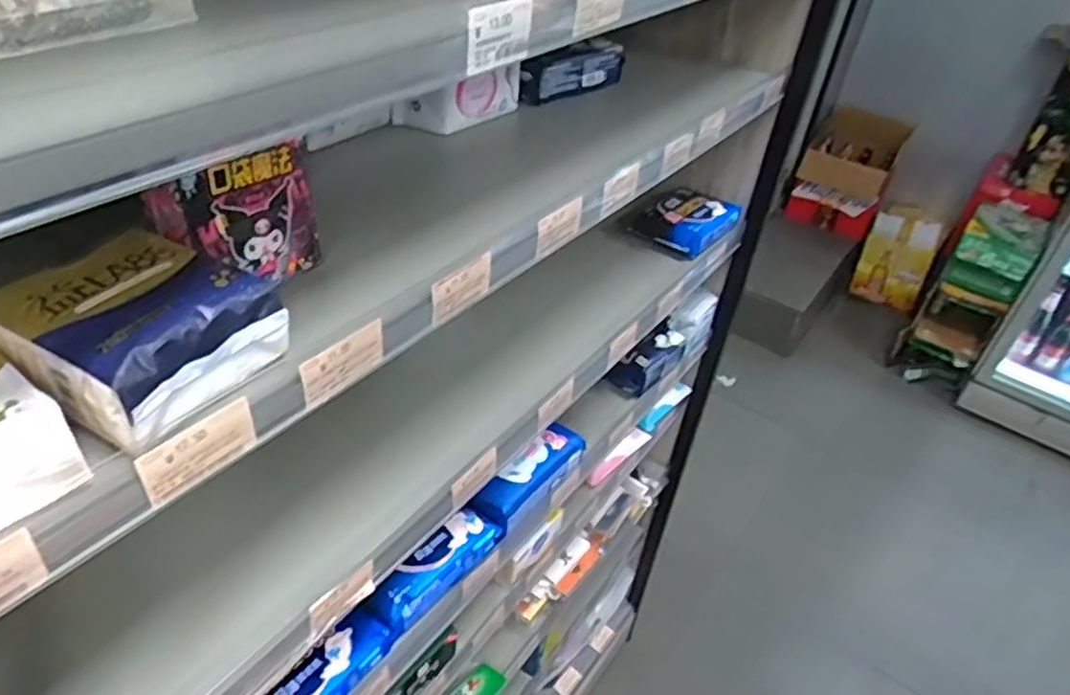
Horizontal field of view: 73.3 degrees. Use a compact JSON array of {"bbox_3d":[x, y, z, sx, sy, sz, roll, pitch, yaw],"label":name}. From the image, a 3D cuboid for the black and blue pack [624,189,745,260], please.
[{"bbox_3d":[0.194,-0.158,0.903,0.087,0.037,0.129,31,44,26],"label":"black and blue pack"}]

